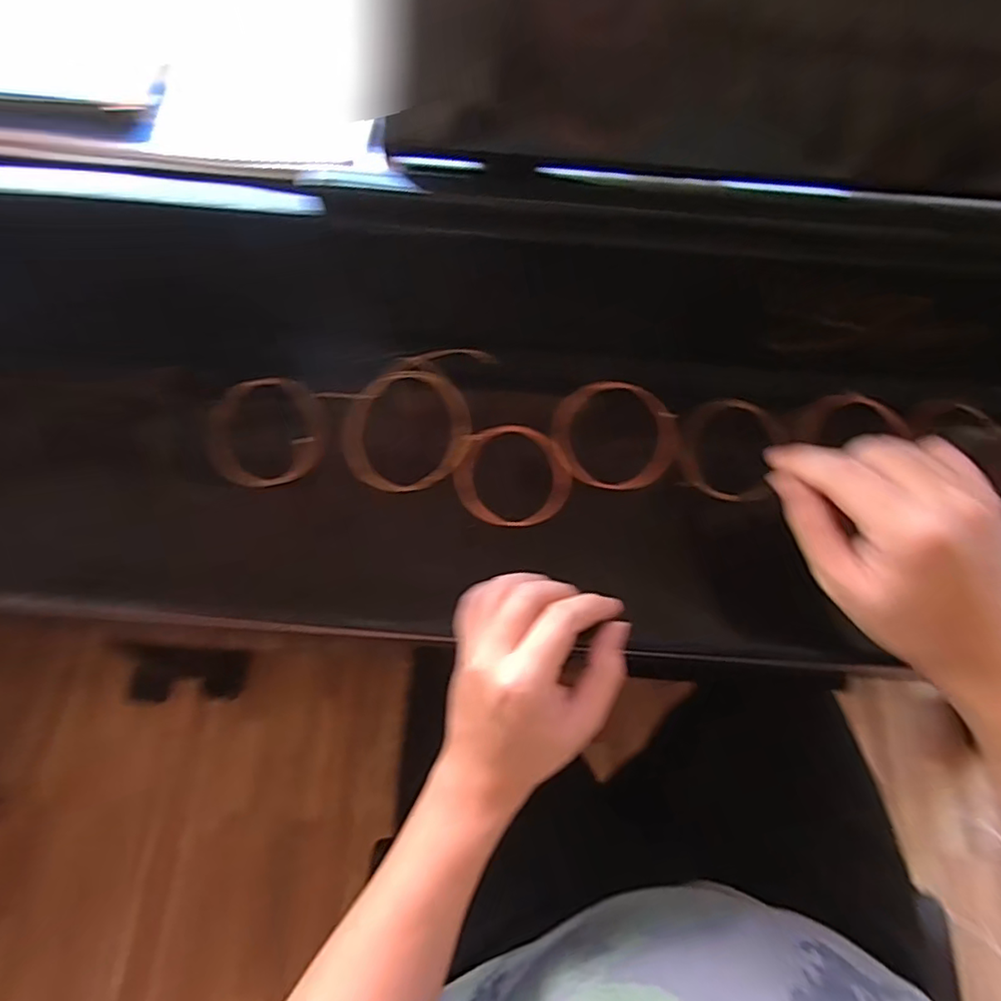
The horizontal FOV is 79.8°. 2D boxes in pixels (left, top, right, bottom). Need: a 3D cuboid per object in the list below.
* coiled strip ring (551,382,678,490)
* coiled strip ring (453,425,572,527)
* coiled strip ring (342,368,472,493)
[{"bbox_3d":[0.073,-0.042,0.384,0.077,0.020,0.067,0,67,-2],"label":"coiled strip ring"},{"bbox_3d":[0.008,-0.015,0.372,0.070,0.007,0.063,14,83,1],"label":"coiled strip ring"},{"bbox_3d":[-0.058,-0.043,0.375,0.077,0.017,0.074,-43,88,-3],"label":"coiled strip ring"}]

